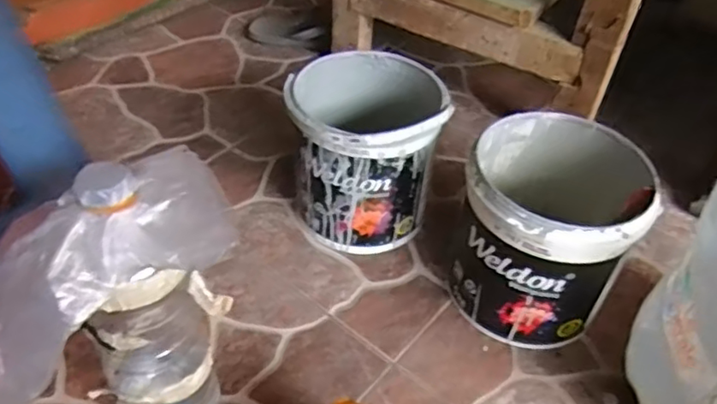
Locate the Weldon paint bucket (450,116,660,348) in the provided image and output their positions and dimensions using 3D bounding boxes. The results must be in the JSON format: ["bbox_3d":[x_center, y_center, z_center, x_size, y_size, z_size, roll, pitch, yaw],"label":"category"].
[{"bbox_3d":[0.199,0.035,0.658,0.167,0.190,0.179,3,43,-2],"label":"Weldon paint bucket"}]

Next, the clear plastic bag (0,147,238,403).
[{"bbox_3d":[-0.179,0.048,0.379,0.204,0.074,0.091,-41,52,3],"label":"clear plastic bag"}]

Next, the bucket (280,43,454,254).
[{"bbox_3d":[0.006,-0.061,0.745,0.172,0.191,0.191,8,43,3],"label":"bucket"}]

